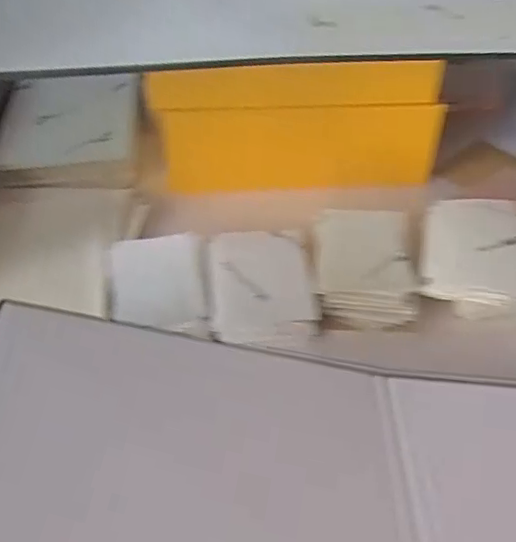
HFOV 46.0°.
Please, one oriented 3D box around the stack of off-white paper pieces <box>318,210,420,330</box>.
[{"bbox_3d":[0.100,-0.003,0.592,0.091,0.040,0.129,2,45,3],"label":"stack of off-white paper pieces"}]

